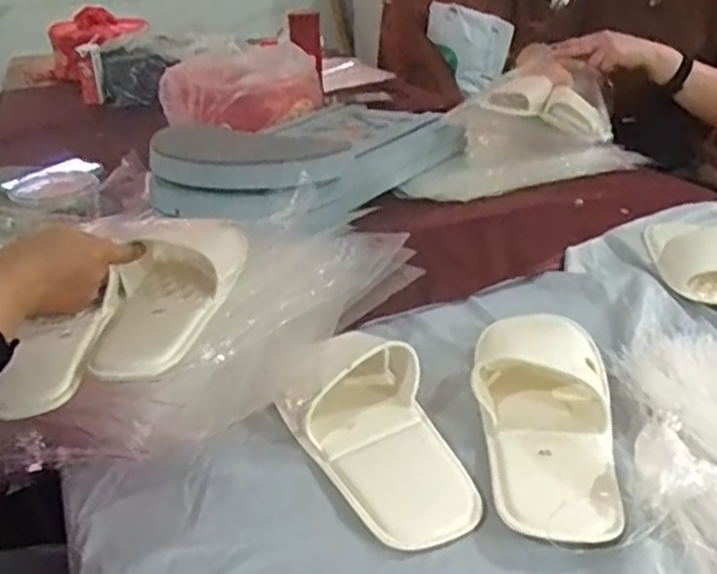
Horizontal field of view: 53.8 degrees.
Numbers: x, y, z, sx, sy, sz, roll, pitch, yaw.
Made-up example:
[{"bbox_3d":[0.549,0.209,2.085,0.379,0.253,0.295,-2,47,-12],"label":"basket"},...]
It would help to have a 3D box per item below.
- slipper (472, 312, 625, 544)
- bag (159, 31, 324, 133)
[{"bbox_3d":[0.149,0.102,0.576,0.108,0.045,0.235,4,29,11],"label":"slipper"},{"bbox_3d":[-0.220,-0.377,1.324,0.302,0.125,0.157,-6,28,-8],"label":"bag"}]

